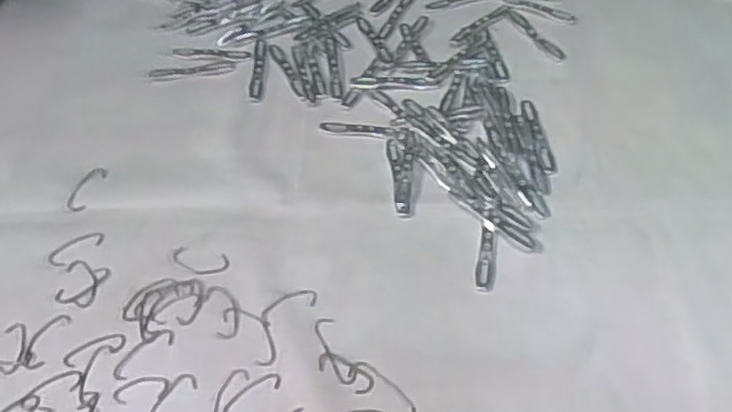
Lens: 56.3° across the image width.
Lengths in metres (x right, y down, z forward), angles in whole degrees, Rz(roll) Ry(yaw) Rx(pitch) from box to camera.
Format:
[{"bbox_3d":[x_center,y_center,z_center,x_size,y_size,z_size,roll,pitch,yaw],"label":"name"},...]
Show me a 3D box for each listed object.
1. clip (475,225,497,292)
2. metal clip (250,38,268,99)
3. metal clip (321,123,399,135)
[{"bbox_3d":[0.077,0.033,0.433,0.012,0.004,0.046,7,54,11],"label":"clip"},{"bbox_3d":[-0.086,-0.113,0.551,0.010,0.004,0.066,-3,53,3],"label":"metal clip"},{"bbox_3d":[-0.006,-0.057,0.503,0.057,0.004,0.009,7,54,11],"label":"metal clip"}]

